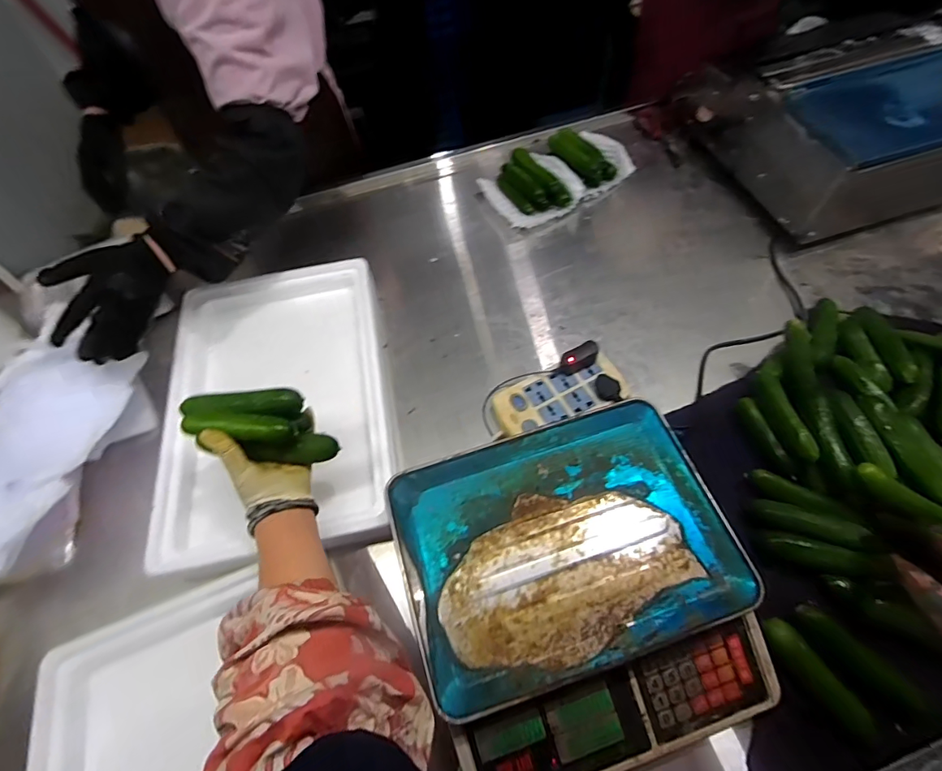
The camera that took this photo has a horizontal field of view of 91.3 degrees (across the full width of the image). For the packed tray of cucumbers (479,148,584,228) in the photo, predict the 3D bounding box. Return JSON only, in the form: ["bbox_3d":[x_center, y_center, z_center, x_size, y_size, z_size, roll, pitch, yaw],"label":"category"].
[{"bbox_3d":[0.110,-0.374,0.856,0.155,0.063,0.139,-23,62,-10],"label":"packed tray of cucumbers"}]

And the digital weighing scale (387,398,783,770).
[{"bbox_3d":[0.109,0.212,0.491,0.318,0.093,0.323,-18,61,-7],"label":"digital weighing scale"}]

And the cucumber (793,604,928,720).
[{"bbox_3d":[0.402,0.285,0.486,0.028,0.035,0.119,-38,65,-17],"label":"cucumber"}]

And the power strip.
[{"bbox_3d":[0.125,0.020,0.657,0.199,0.036,0.094,-20,61,-8],"label":"power strip"}]

